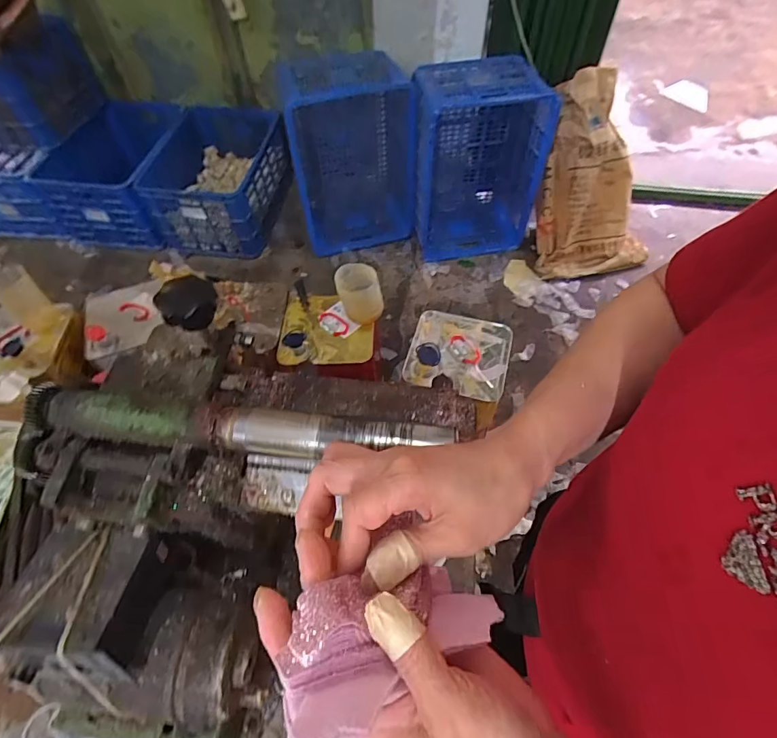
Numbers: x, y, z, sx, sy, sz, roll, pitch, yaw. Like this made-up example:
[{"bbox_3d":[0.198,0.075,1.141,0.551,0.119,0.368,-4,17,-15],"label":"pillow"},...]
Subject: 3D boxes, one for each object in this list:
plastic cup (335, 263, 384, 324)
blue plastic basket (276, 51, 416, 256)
[{"bbox_3d":[-0.074,-0.191,1.117,0.111,0.111,0.099,-13,57,-8],"label":"plastic cup"},{"bbox_3d":[-0.140,-0.782,1.636,0.419,0.585,0.300,-15,58,-9],"label":"blue plastic basket"}]

